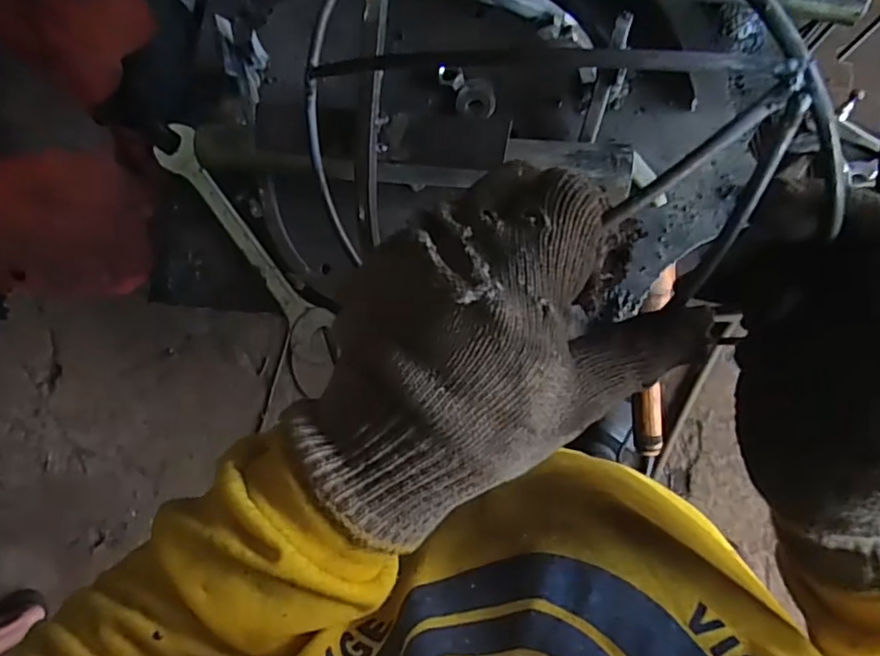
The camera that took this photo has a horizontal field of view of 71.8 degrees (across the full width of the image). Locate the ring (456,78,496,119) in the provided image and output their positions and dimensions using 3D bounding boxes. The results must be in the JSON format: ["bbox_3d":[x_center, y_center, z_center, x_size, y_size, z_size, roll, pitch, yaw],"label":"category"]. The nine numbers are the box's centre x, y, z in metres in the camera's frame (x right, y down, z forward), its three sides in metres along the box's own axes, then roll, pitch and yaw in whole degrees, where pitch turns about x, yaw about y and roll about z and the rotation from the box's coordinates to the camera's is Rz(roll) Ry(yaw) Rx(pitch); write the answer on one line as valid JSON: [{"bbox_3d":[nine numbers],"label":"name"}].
[{"bbox_3d":[0.026,-0.161,0.424,0.028,0.008,0.028,0,88,8],"label":"ring"}]

